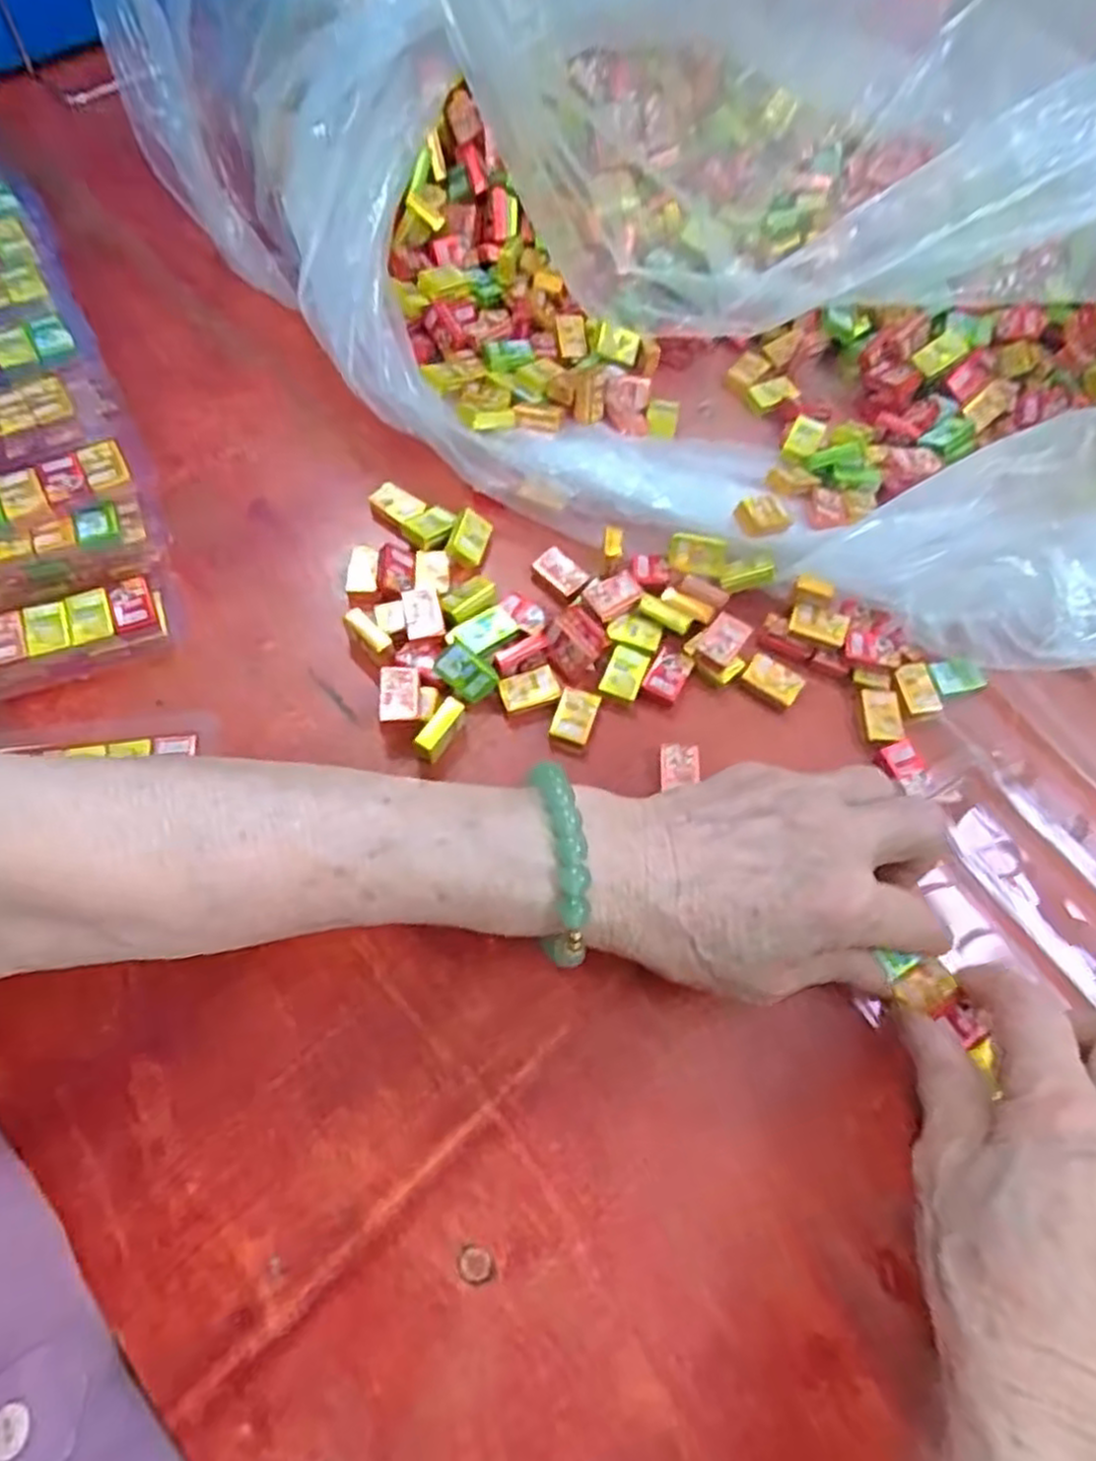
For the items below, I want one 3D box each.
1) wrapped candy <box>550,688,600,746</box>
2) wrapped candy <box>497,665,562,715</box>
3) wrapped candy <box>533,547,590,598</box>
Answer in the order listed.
[{"bbox_3d":[0.012,-0.007,0.334,0.018,0.004,0.025,18,65,5],"label":"wrapped candy"},{"bbox_3d":[-0.008,-0.017,0.340,0.026,0.006,0.017,-14,67,-9],"label":"wrapped candy"},{"bbox_3d":[0.006,-0.076,0.368,0.026,0.005,0.015,43,70,15],"label":"wrapped candy"}]

